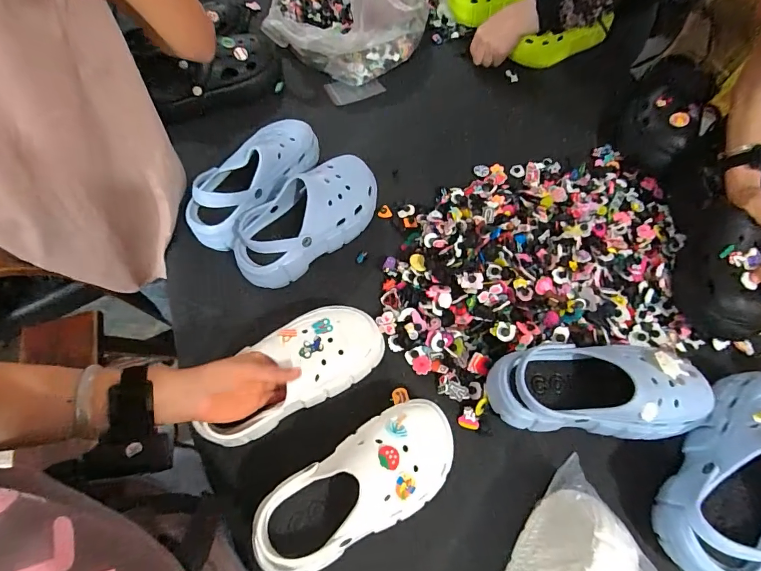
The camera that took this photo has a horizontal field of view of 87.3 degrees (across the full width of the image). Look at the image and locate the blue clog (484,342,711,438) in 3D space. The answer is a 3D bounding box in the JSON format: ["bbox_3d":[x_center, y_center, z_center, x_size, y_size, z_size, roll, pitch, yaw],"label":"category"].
[{"bbox_3d":[0.274,0.128,0.504,0.258,0.095,0.109,4,65,2],"label":"blue clog"}]

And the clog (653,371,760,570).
[{"bbox_3d":[0.428,0.216,0.459,0.103,0.087,0.256,38,70,16],"label":"clog"}]

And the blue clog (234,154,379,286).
[{"bbox_3d":[-0.110,-0.107,0.616,0.255,0.088,0.107,-37,70,-16],"label":"blue clog"}]

